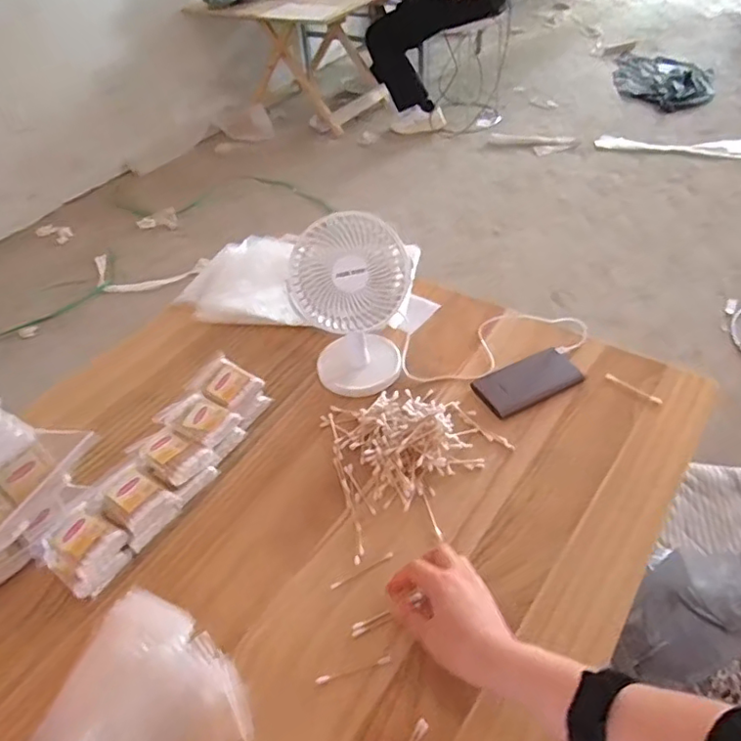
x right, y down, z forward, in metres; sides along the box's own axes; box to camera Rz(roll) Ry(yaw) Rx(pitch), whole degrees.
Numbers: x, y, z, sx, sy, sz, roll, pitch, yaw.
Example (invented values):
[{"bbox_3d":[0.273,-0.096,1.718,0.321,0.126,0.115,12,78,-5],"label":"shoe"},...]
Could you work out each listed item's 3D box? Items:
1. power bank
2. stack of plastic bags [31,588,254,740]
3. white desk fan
[{"bbox_3d":[0.202,0.013,0.743,0.130,0.012,0.069,-22,46,-14],"label":"power bank"},{"bbox_3d":[-0.184,0.285,0.501,0.159,0.013,0.141,19,52,9],"label":"stack of plastic bags"},{"bbox_3d":[-0.020,-0.077,0.721,0.143,0.219,0.103,-5,45,2],"label":"white desk fan"}]

